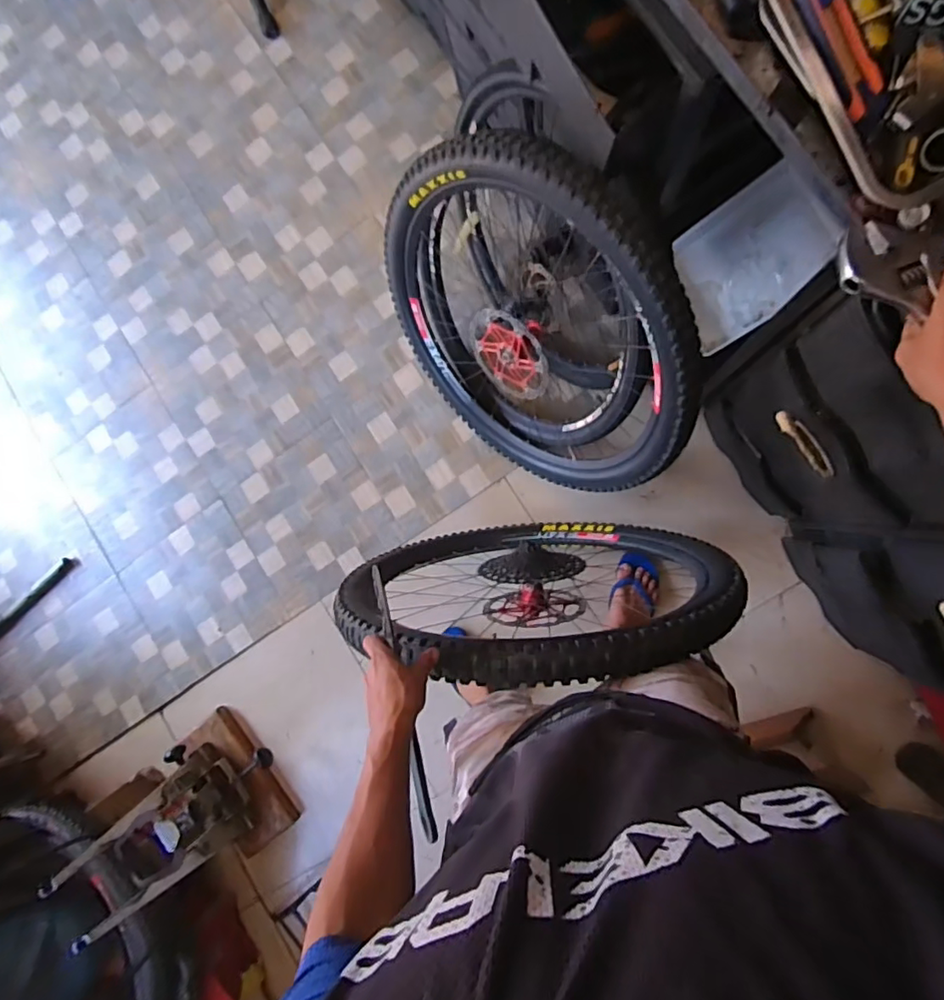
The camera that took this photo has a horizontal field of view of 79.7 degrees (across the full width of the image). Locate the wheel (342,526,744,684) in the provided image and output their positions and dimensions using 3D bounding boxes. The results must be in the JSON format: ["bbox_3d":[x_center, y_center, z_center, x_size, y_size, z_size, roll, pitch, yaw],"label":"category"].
[{"bbox_3d":[0.115,0.150,1.057,0.665,0.678,0.183,-3,89,9],"label":"wheel"}]

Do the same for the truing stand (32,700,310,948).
[{"bbox_3d":[-0.688,0.768,1.346,0.384,0.477,0.327,40,95,7],"label":"truing stand"}]

